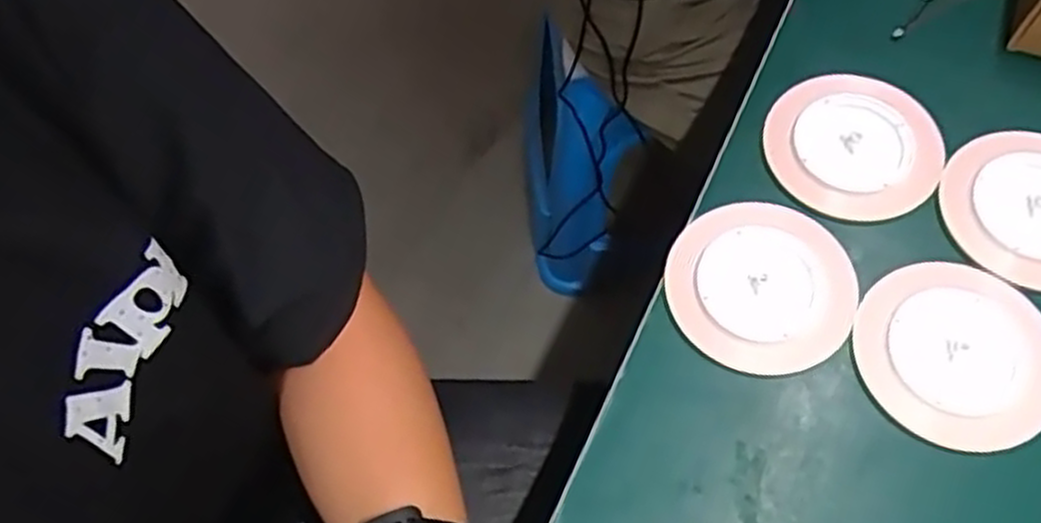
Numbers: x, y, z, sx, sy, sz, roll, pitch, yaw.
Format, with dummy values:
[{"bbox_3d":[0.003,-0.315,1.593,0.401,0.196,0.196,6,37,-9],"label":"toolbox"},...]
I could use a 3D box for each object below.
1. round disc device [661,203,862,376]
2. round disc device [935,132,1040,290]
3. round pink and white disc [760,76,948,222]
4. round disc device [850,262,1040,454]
[{"bbox_3d":[0.132,0.012,0.440,0.099,0.008,0.097,-2,63,4],"label":"round disc device"},{"bbox_3d":[0.292,-0.031,0.447,0.098,0.006,0.096,-2,63,4],"label":"round disc device"},{"bbox_3d":[0.199,-0.070,0.478,0.097,0.012,0.098,-2,63,4],"label":"round pink and white disc"},{"bbox_3d":[0.228,0.046,0.413,0.094,0.011,0.098,-2,63,4],"label":"round disc device"}]

